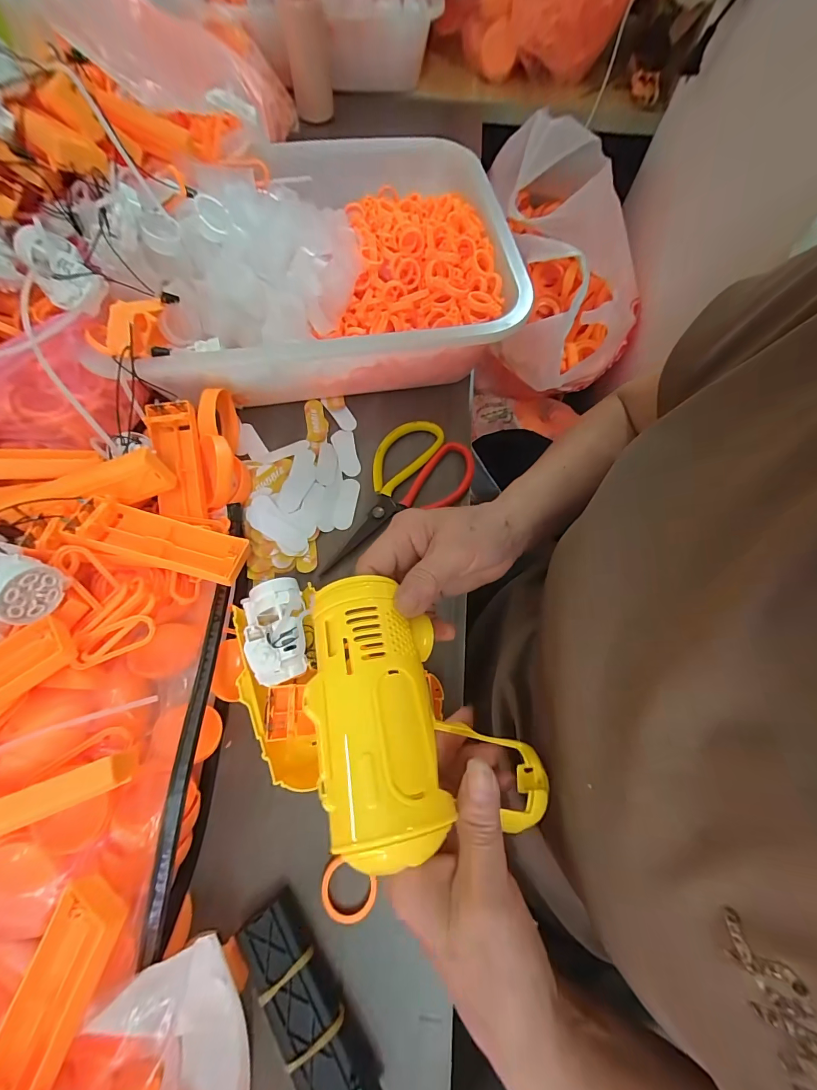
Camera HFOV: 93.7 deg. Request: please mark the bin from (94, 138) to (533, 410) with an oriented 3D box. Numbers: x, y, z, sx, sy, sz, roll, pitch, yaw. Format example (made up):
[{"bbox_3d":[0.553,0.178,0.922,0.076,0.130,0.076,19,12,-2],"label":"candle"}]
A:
[{"bbox_3d":[-0.086,-0.273,0.375,0.354,0.100,0.297,-8,69,-5],"label":"bin"}]

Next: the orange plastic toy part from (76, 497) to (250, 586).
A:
[{"bbox_3d":[-0.167,-0.004,0.262,0.104,0.024,0.034,14,69,4],"label":"orange plastic toy part"}]

